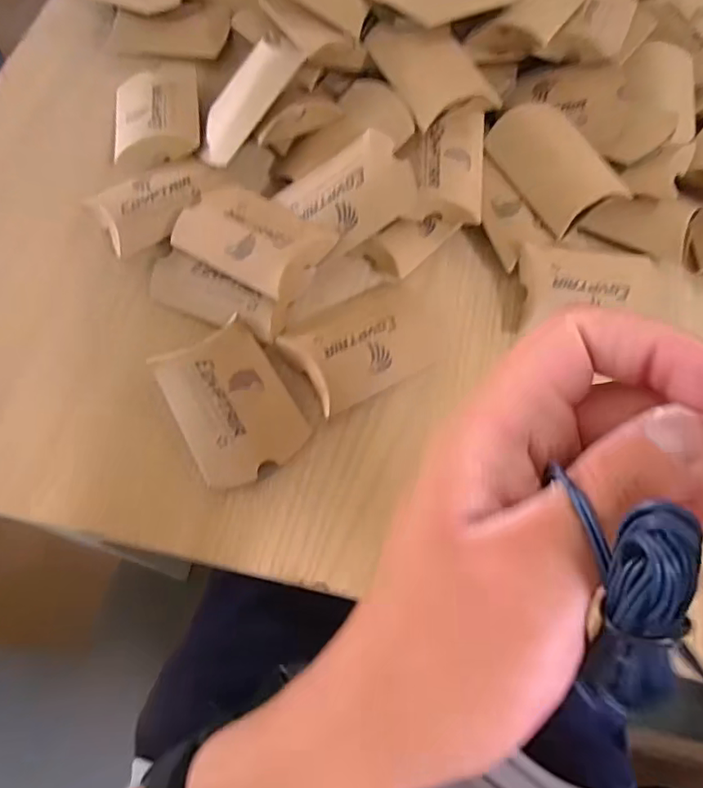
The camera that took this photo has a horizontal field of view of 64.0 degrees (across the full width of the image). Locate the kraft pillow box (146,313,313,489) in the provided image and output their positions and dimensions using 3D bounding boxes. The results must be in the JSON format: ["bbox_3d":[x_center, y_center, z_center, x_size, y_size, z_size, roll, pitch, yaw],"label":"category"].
[{"bbox_3d":[-0.063,0.005,0.302,0.059,0.019,0.081,-27,70,-13],"label":"kraft pillow box"}]

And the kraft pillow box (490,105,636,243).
[{"bbox_3d":[0.124,-0.144,0.350,0.055,0.015,0.085,-29,71,-14],"label":"kraft pillow box"}]

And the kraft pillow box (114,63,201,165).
[{"bbox_3d":[-0.131,-0.193,0.381,0.056,0.015,0.082,-6,67,-5],"label":"kraft pillow box"}]

